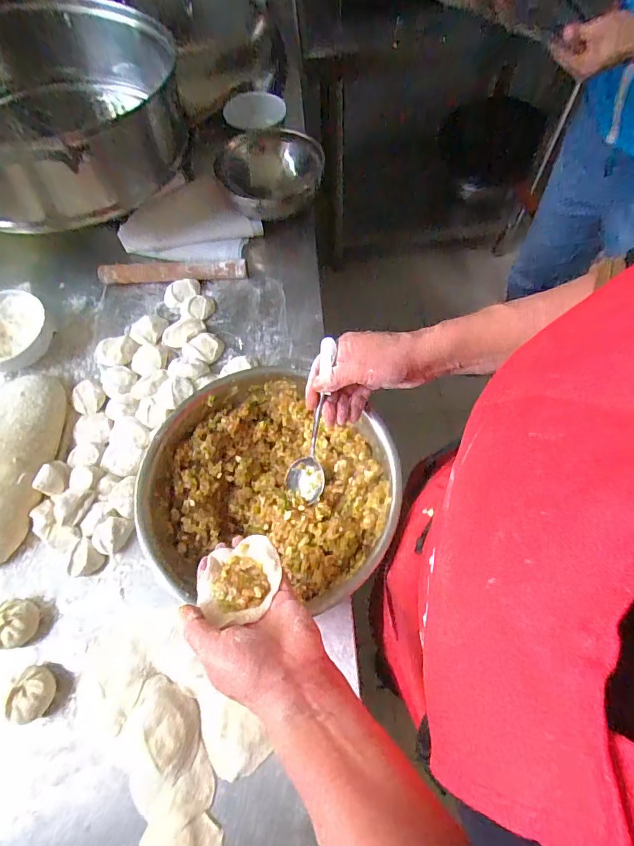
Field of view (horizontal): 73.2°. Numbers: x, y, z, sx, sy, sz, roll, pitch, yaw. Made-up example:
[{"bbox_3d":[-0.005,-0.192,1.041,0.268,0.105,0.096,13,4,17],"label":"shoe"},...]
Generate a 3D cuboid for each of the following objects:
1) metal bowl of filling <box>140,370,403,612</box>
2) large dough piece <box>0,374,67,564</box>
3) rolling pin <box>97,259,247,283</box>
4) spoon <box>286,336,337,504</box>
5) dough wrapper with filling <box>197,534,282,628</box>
[{"bbox_3d":[-0.046,0.064,0.463,0.250,0.076,0.233,2,66,4],"label":"metal bowl of filling"},{"bbox_3d":[-0.374,0.045,0.509,0.103,0.064,0.240,8,67,7],"label":"large dough piece"},{"bbox_3d":[-0.220,-0.230,0.642,0.226,0.024,0.021,-2,65,1],"label":"rolling pin"},{"bbox_3d":[-0.005,0.000,0.429,0.041,0.023,0.170,11,110,8],"label":"spoon"},{"bbox_3d":[-0.064,0.127,0.350,0.068,0.016,0.058,-21,67,-6],"label":"dough wrapper with filling"}]

